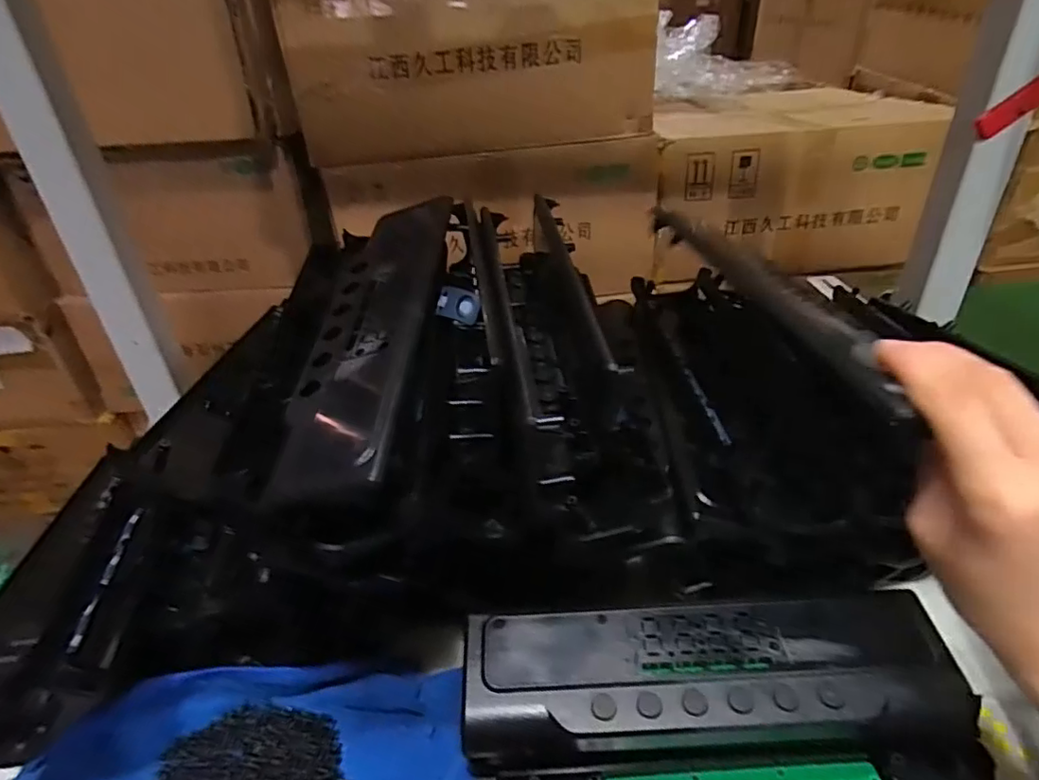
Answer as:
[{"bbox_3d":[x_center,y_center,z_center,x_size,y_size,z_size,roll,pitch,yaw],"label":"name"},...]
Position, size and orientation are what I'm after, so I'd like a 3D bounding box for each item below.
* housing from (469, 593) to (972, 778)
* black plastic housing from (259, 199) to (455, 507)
[{"bbox_3d":[0.097,0.159,0.310,0.246,0.056,0.077,-4,37,0],"label":"housing"},{"bbox_3d":[-0.081,-0.037,0.332,0.068,0.042,0.228,0,39,6],"label":"black plastic housing"}]

